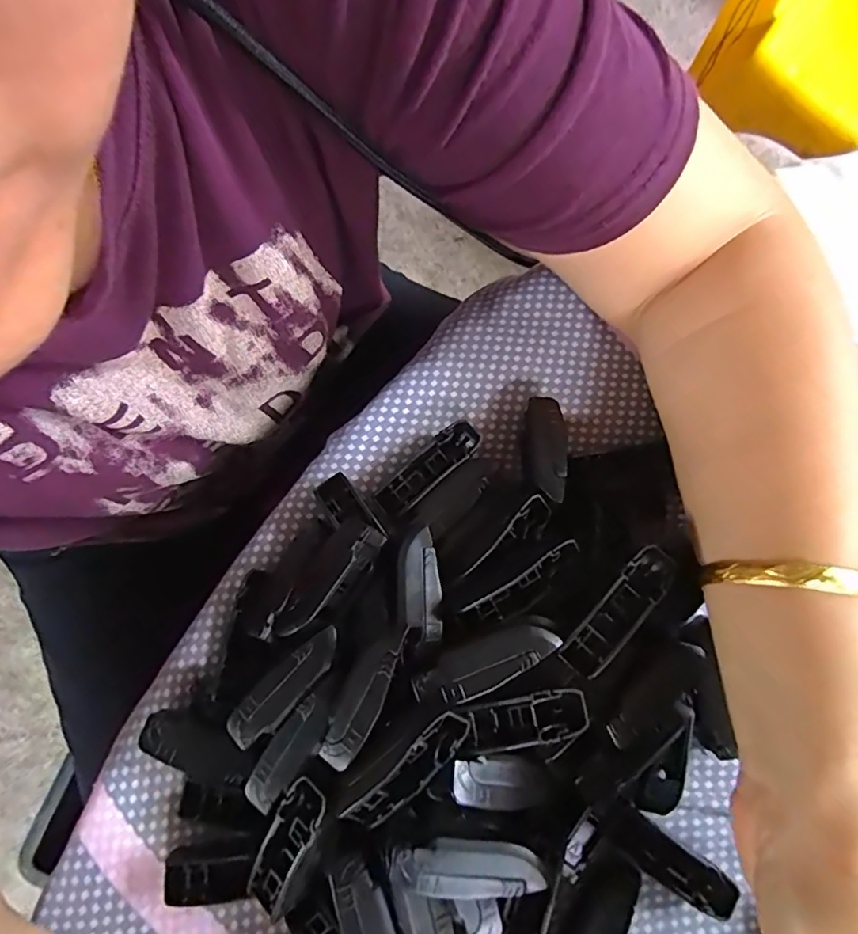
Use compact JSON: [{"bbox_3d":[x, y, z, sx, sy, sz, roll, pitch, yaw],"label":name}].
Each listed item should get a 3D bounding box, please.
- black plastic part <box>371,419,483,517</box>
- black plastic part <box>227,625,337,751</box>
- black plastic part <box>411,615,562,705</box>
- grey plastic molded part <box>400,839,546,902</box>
[{"bbox_3d":[-0.001,0.001,0.259,0.055,0.016,0.018,-40,82,-9],"label":"black plastic part"},{"bbox_3d":[-0.055,0.084,0.215,0.053,0.006,0.015,-43,82,-9],"label":"black plastic part"},{"bbox_3d":[0.021,0.071,0.208,0.054,0.015,0.017,-26,80,-6],"label":"black plastic part"},{"bbox_3d":[0.015,0.133,0.187,0.048,0.009,0.017,4,78,0],"label":"grey plastic molded part"}]

